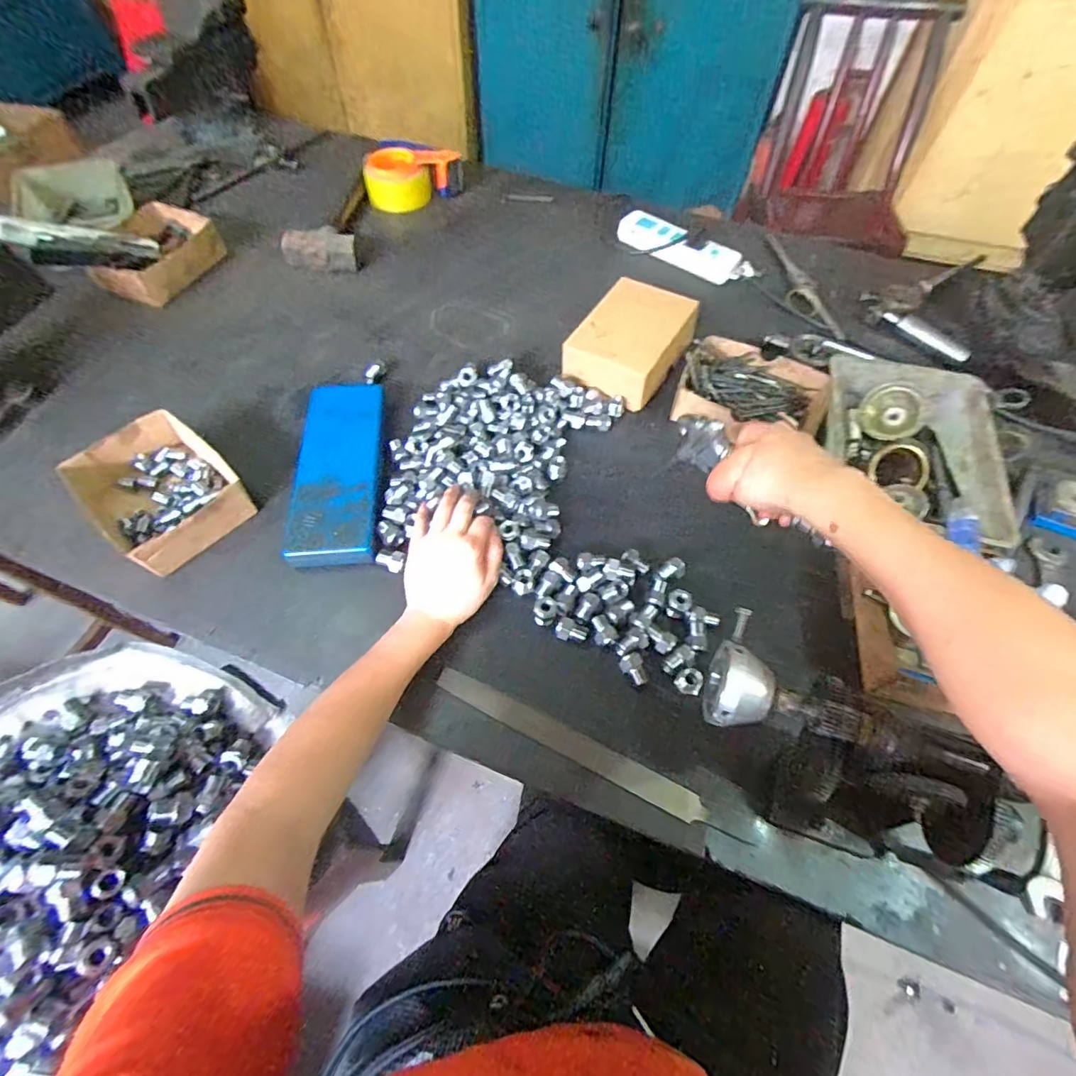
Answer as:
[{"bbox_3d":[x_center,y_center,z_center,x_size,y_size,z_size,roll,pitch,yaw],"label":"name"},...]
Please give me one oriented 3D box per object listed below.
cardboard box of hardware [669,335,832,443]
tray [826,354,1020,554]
[{"bbox_3d":[0.271,-0.179,0.658,0.180,0.044,0.141,18,60,9],"label":"cardboard box of hardware"},{"bbox_3d":[0.423,-0.097,0.596,0.168,0.073,0.260,10,59,4],"label":"tray"}]

